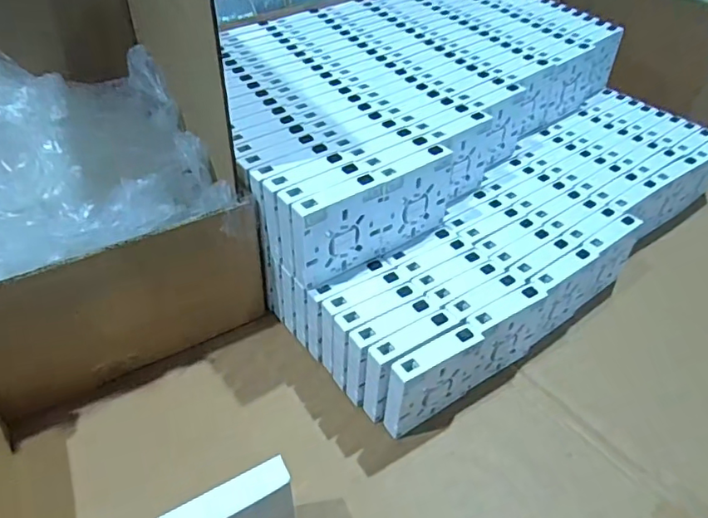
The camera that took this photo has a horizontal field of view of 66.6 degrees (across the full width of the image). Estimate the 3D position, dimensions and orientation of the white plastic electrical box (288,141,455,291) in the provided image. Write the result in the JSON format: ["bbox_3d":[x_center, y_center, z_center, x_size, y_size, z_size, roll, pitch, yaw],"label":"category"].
[{"bbox_3d":[0.021,-0.041,0.503,0.170,0.086,0.023,-26,50,-28],"label":"white plastic electrical box"}]

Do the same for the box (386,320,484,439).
[{"bbox_3d":[0.071,0.107,0.471,0.097,0.091,0.021,-25,49,-26],"label":"box"}]

